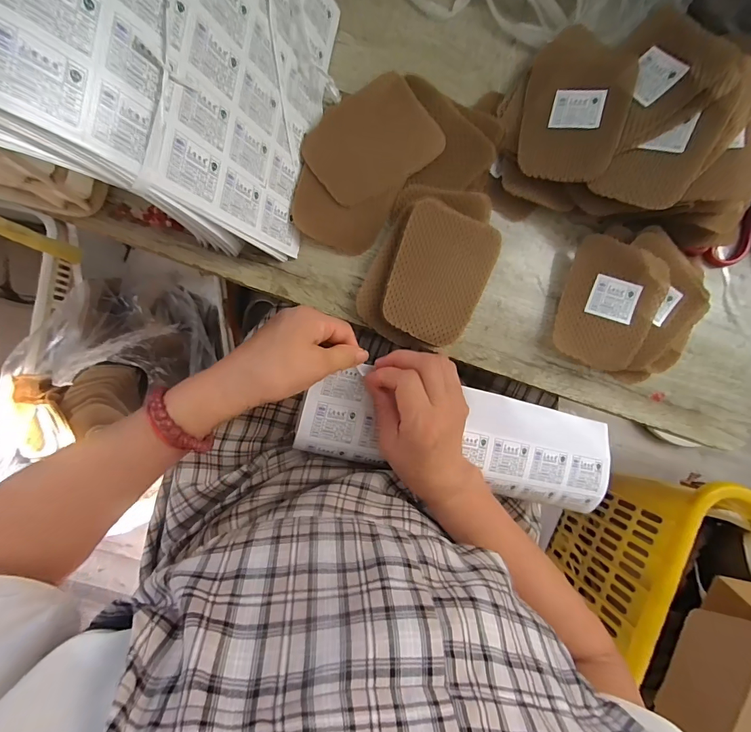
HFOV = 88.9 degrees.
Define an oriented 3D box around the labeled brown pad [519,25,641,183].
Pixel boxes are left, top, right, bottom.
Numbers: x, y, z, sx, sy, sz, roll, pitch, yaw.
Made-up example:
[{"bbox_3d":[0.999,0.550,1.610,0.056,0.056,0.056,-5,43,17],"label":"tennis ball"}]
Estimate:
[{"bbox_3d":[0.196,-0.259,0.375,0.093,0.006,0.162,10,83,17],"label":"labeled brown pad"}]

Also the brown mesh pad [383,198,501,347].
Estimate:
[{"bbox_3d":[0.061,-0.088,0.371,0.092,0.006,0.124,23,88,-6],"label":"brown mesh pad"}]

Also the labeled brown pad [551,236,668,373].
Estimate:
[{"bbox_3d":[0.235,-0.062,0.388,0.091,0.008,0.122,17,95,5],"label":"labeled brown pad"}]

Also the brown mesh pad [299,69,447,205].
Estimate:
[{"bbox_3d":[-0.004,-0.215,0.368,0.124,0.007,0.089,-36,100,-6],"label":"brown mesh pad"}]

